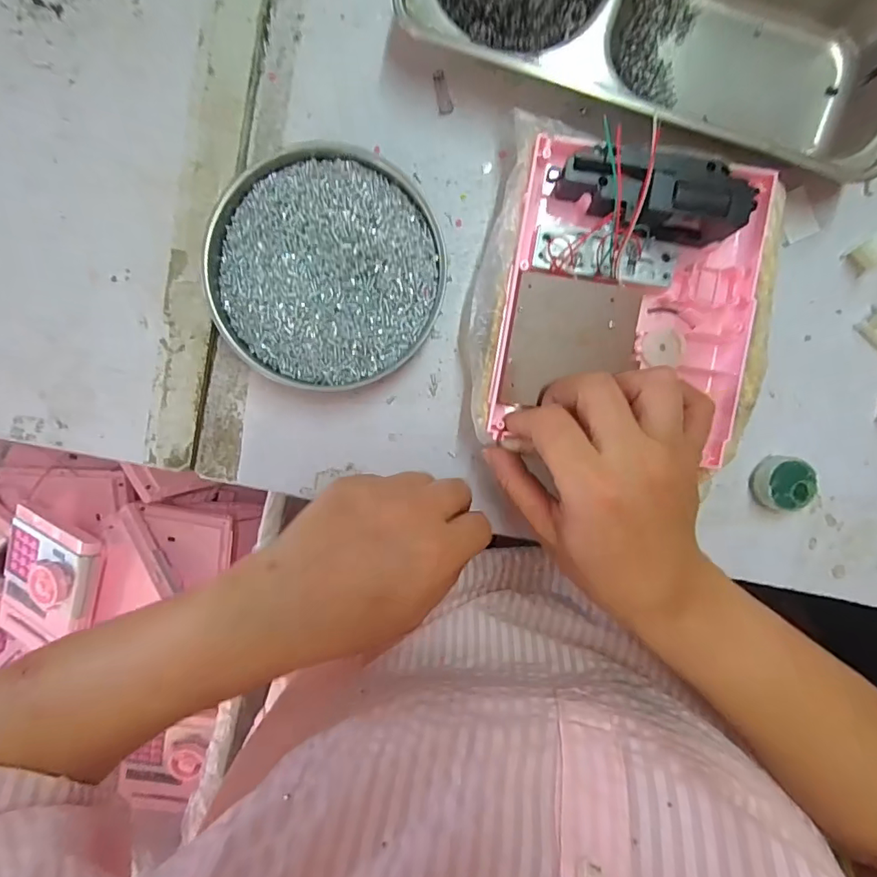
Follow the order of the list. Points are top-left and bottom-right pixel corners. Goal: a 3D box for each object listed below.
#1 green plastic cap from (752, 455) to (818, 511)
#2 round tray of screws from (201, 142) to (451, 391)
[{"bbox_3d":[0.214,0.027,0.310,0.029,0.017,0.032,-2,93,0],"label":"green plastic cap"},{"bbox_3d":[-0.067,-0.100,0.299,0.136,0.020,0.131,0,93,0],"label":"round tray of screws"}]

